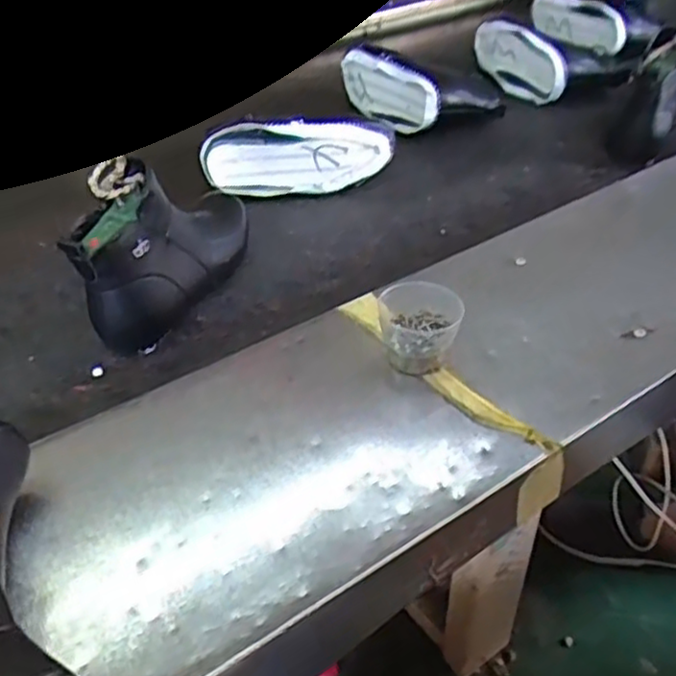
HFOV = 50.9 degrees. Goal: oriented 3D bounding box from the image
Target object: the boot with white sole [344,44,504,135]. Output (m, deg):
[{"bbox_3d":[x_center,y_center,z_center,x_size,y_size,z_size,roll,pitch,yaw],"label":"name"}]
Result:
[{"bbox_3d":[0.113,-0.362,0.998,0.135,0.081,0.221,-24,45,-25],"label":"boot with white sole"}]

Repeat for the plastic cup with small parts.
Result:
[{"bbox_3d":[0.064,-0.013,0.563,0.064,0.052,0.077,3,40,5],"label":"plastic cup with small parts"}]

